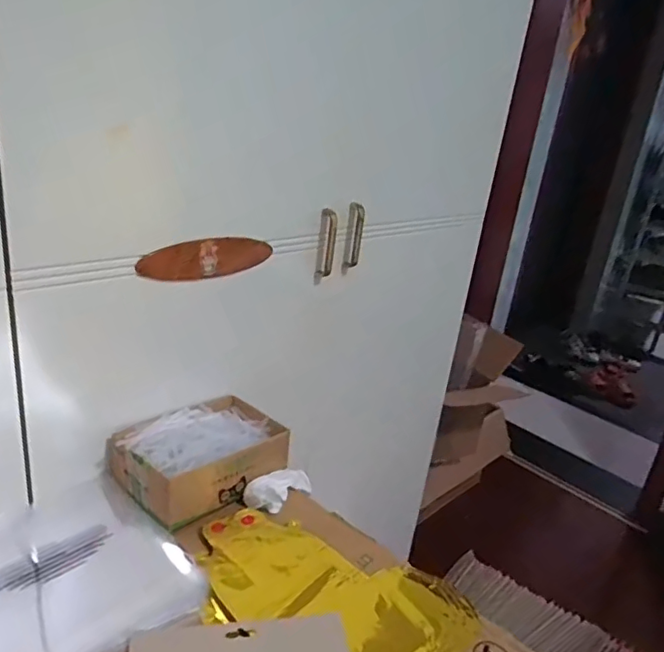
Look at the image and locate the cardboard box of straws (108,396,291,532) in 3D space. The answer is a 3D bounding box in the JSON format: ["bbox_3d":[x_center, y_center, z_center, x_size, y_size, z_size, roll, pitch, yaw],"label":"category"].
[{"bbox_3d":[-0.159,0.153,0.700,0.128,0.068,0.186,25,28,38],"label":"cardboard box of straws"}]

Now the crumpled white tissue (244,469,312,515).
[{"bbox_3d":[-0.062,0.203,0.712,0.044,0.032,0.107,21,13,31],"label":"crumpled white tissue"}]

